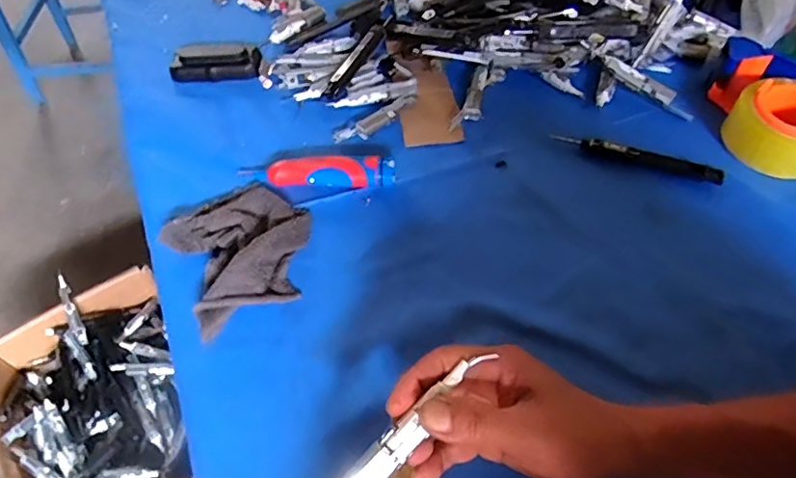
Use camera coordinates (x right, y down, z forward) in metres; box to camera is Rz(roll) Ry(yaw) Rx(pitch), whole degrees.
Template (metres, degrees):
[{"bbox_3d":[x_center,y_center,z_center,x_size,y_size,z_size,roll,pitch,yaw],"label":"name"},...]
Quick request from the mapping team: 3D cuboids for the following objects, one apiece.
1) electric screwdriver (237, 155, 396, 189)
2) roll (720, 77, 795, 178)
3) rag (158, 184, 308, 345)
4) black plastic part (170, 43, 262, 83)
[{"bbox_3d":[-0.082,-0.066,0.550,0.156,0.028,0.029,0,54,3],"label":"electric screwdriver"},{"bbox_3d":[0.404,-0.119,0.559,0.099,0.050,0.099,-2,54,2],"label":"roll"},{"bbox_3d":[-0.141,0.003,0.496,0.122,0.033,0.135,-26,57,-14],"label":"rag"},{"bbox_3d":[-0.226,-0.220,0.677,0.108,0.024,0.050,-1,54,3],"label":"black plastic part"}]

